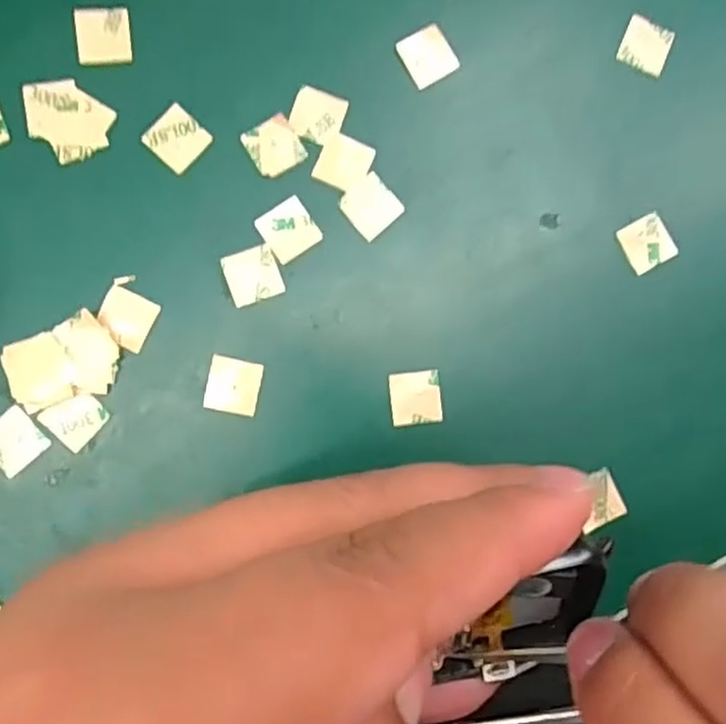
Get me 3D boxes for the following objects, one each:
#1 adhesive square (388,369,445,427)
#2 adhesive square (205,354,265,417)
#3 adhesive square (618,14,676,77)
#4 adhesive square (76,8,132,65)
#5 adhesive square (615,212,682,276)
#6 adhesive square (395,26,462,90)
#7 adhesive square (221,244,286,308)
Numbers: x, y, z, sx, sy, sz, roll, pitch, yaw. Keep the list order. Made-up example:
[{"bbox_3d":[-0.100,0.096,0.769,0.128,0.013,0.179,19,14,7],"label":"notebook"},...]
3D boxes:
[{"bbox_3d":[0.016,0.011,0.219,0.015,0.004,0.016,-6,88,-6],"label":"adhesive square"},{"bbox_3d":[-0.038,0.007,0.214,0.015,0.004,0.016,11,86,-5],"label":"adhesive square"},{"bbox_3d":[0.091,-0.101,0.231,0.015,0.004,0.017,23,89,1],"label":"adhesive square"},{"bbox_3d":[-0.077,-0.097,0.214,0.015,0.004,0.017,-4,87,-6],"label":"adhesive square"},{"bbox_3d":[0.090,-0.038,0.227,0.015,0.004,0.016,-29,90,-6],"label":"adhesive square"},{"bbox_3d":[0.020,-0.095,0.225,0.016,0.004,0.016,-31,94,-7],"label":"adhesive square"},{"bbox_3d":[-0.033,-0.026,0.217,0.016,0.004,0.016,-21,88,-8],"label":"adhesive square"}]

